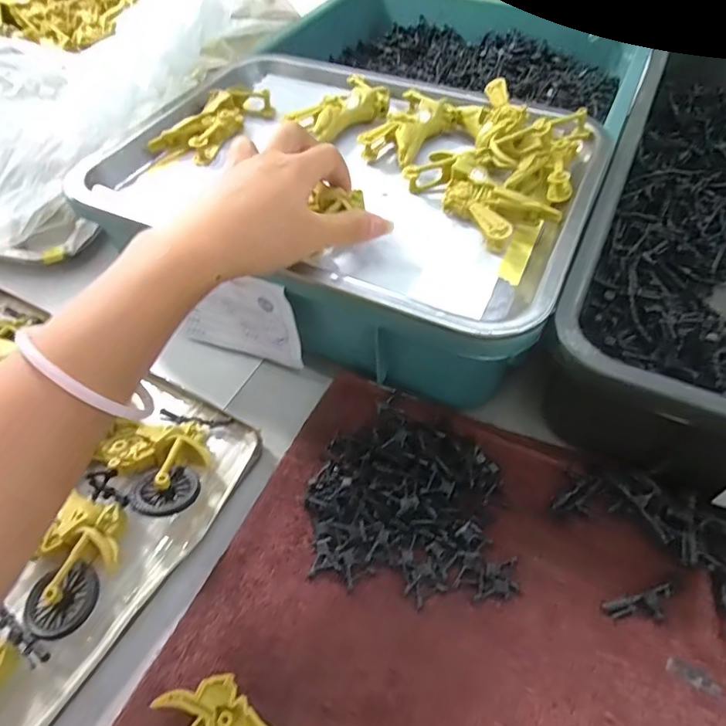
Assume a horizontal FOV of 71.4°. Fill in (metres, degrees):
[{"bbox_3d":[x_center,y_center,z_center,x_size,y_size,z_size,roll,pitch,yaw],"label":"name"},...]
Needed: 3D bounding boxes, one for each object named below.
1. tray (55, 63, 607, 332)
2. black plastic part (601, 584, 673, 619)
[{"bbox_3d":[-0.006,-0.153,0.386,0.344,0.040,0.261,21,60,16],"label":"tray"},{"bbox_3d":[0.151,0.132,0.273,0.040,0.004,0.013,-11,54,-7],"label":"black plastic part"}]

